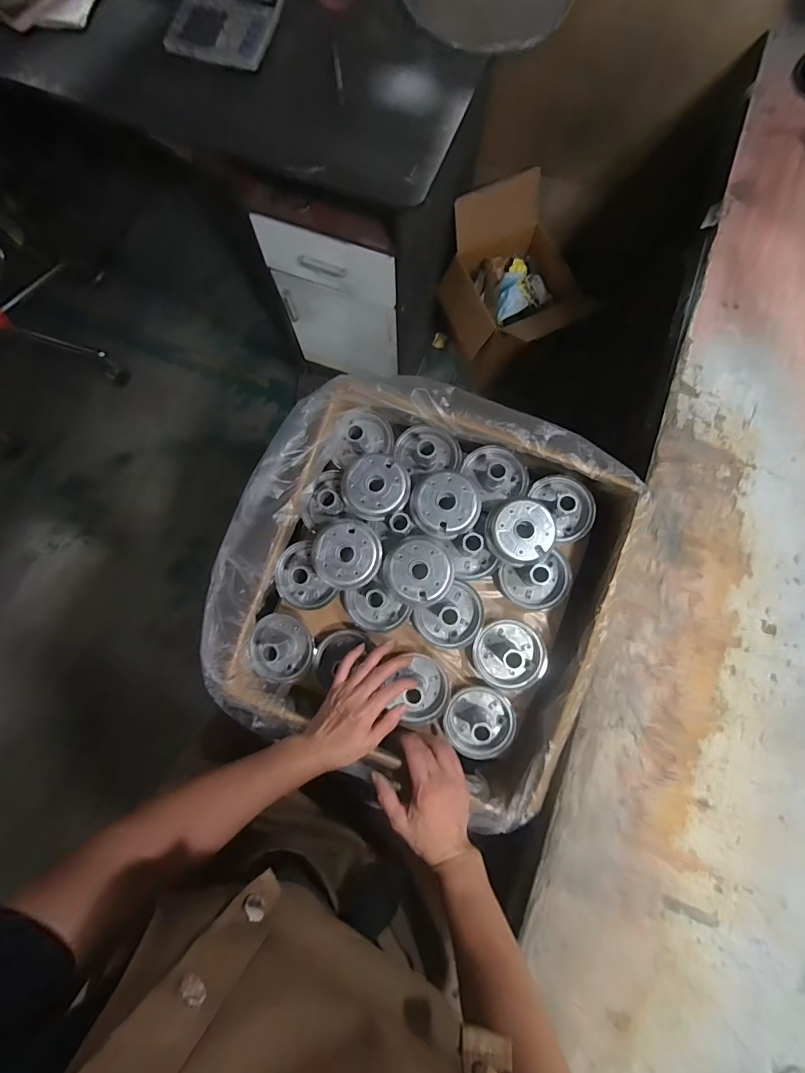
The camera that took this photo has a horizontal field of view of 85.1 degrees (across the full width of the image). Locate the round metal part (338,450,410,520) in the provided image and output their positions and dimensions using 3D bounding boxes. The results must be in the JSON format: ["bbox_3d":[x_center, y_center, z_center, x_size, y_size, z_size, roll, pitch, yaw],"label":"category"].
[{"bbox_3d":[-0.036,-0.067,0.590,0.091,0.049,0.089,0,79,1],"label":"round metal part"}]

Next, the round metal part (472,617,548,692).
[{"bbox_3d":[0.143,0.158,0.586,0.092,0.022,0.087,0,79,1],"label":"round metal part"}]

